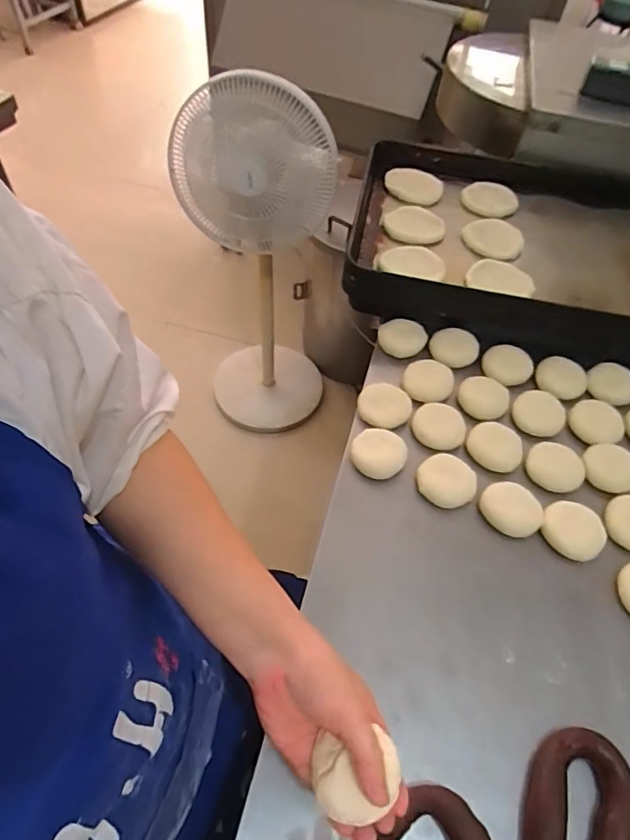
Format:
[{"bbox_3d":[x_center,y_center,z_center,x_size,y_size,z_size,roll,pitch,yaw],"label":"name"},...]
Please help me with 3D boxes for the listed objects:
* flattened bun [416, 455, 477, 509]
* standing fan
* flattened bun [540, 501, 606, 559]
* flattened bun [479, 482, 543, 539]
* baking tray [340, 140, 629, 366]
[{"bbox_3d":[0.159,0.075,0.613,0.066,0.032,0.065,2,55,-3],"label":"flattened bun"},{"bbox_3d":[-0.143,-0.348,1.299,0.326,0.883,0.308,-7,54,-11],"label":"standing fan"},{"bbox_3d":[0.297,0.126,0.580,0.063,0.018,0.065,2,55,-3],"label":"flattened bun"},{"bbox_3d":[0.230,0.105,0.593,0.068,0.034,0.053,33,59,17],"label":"flattened bun"},{"bbox_3d":[0.367,-0.297,0.843,0.575,0.068,0.431,12,53,3],"label":"baking tray"}]

